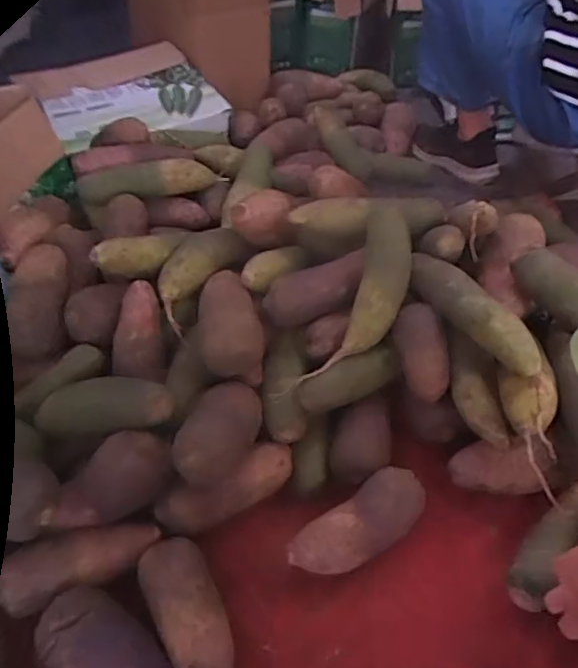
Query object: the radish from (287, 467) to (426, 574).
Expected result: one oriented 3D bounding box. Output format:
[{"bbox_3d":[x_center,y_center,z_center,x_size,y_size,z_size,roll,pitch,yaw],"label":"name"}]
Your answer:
[{"bbox_3d":[0.078,0.207,0.633,0.153,0.058,0.063,-27,49,-26],"label":"radish"}]

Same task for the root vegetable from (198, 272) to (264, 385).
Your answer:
[{"bbox_3d":[-0.075,-0.019,0.723,0.074,0.061,0.143,-9,58,-10],"label":"root vegetable"}]

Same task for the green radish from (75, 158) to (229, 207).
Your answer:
[{"bbox_3d":[-0.212,-0.239,0.924,0.225,0.052,0.046,-14,45,-14],"label":"green radish"}]

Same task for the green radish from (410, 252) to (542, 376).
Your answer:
[{"bbox_3d":[0.216,-0.030,0.691,0.055,0.047,0.207,-22,47,-21],"label":"green radish"}]

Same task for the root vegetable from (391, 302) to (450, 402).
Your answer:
[{"bbox_3d":[0.164,0.022,0.720,0.058,0.050,0.115,-20,65,20],"label":"root vegetable"}]

